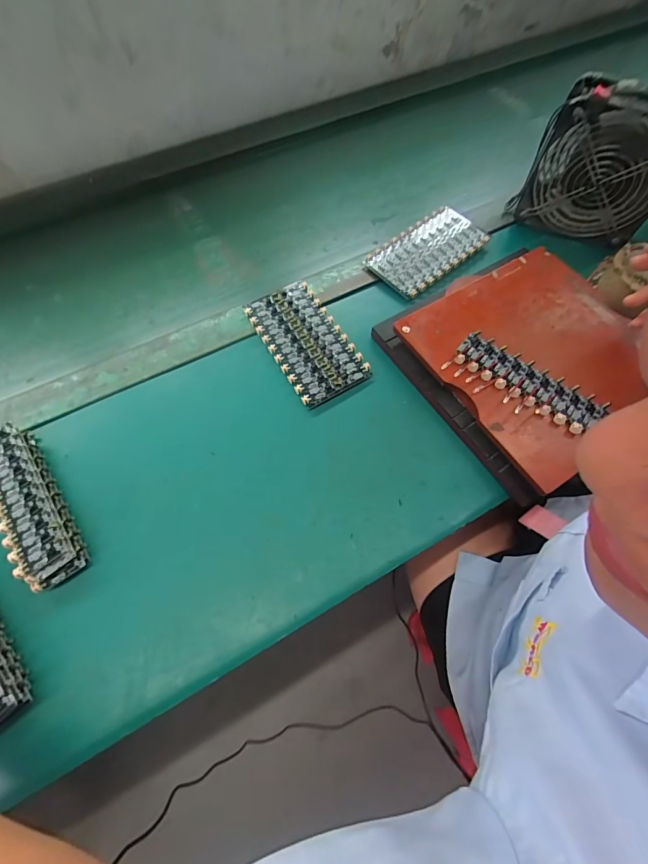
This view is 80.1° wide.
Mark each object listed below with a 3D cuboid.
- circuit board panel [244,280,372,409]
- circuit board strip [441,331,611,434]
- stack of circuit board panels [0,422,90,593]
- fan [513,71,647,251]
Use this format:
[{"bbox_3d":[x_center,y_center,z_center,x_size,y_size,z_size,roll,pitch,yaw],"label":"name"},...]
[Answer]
[{"bbox_3d":[-0.022,-0.110,0.458,0.087,0.015,0.163,-28,67,-13],"label":"circuit board panel"},{"bbox_3d":[0.200,-0.047,0.386,0.147,0.011,0.065,34,69,16],"label":"circuit board strip"},{"bbox_3d":[-0.281,0.067,0.367,0.050,0.025,0.168,-33,68,-15],"label":"stack of circuit board panels"},{"bbox_3d":[0.339,-0.317,0.477,0.155,0.160,0.048,23,66,11],"label":"fan"}]

